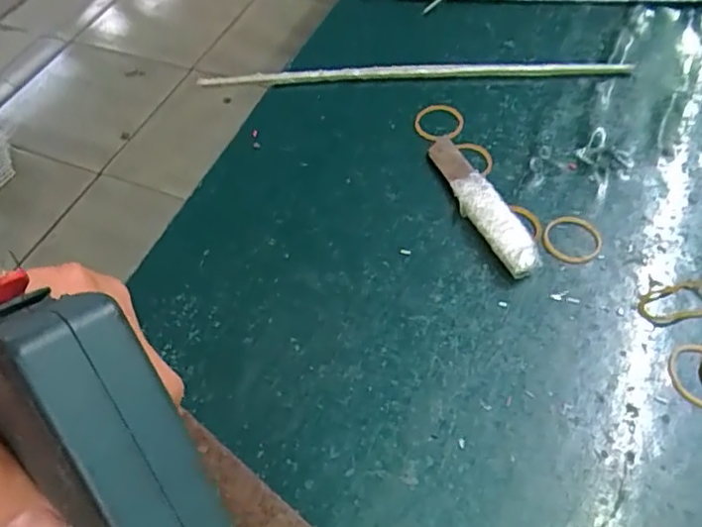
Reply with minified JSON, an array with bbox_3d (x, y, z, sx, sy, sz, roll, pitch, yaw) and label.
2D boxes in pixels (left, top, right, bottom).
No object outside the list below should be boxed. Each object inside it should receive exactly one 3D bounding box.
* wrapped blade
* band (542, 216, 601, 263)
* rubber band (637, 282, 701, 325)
[{"bbox_3d":[0.068,-0.036,0.319,0.023,0.013,0.102,-21,56,-11],"label":"wrapped blade"},{"bbox_3d":[0.112,-0.013,0.302,0.028,0.004,0.028,-2,55,3],"label":"band"},{"bbox_3d":[0.154,0.018,0.281,0.039,0.004,0.019,-11,55,-4],"label":"rubber band"}]

